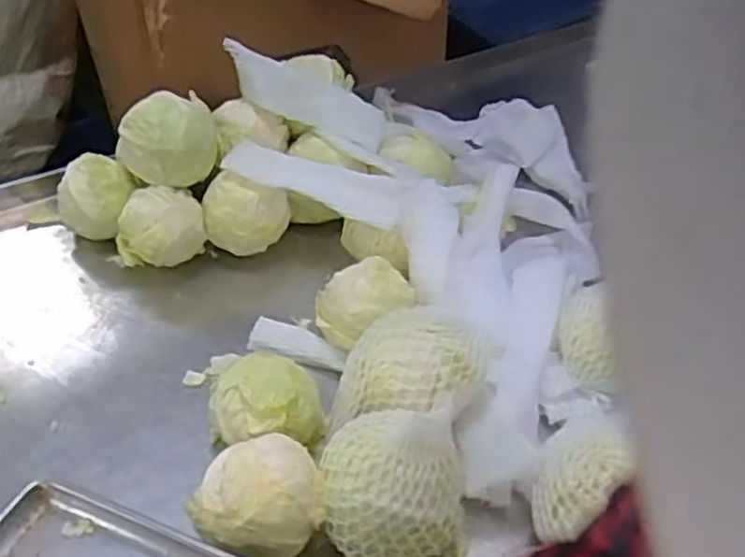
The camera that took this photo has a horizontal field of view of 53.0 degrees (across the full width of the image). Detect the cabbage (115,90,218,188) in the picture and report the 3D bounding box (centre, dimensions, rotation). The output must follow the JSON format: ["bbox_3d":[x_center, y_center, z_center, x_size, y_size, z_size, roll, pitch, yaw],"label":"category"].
[{"bbox_3d":[-0.261,-0.177,0.947,0.122,0.089,0.099,-7,43,-13],"label":"cabbage"}]

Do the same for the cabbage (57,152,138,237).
[{"bbox_3d":[-0.354,-0.106,0.964,0.101,0.082,0.088,-15,45,-20],"label":"cabbage"}]

